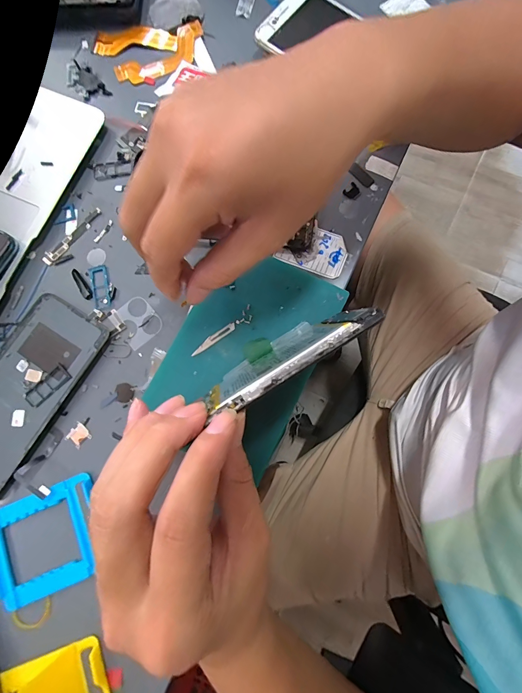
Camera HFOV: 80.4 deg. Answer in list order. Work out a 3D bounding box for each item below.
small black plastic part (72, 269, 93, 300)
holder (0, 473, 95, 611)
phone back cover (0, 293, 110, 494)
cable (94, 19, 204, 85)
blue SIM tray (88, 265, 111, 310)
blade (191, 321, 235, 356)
[{"bbox_3d":[-0.156,-0.054,0.268,0.008,0.004,0.031,-32,80,-6],"label":"small black plastic part"},{"bbox_3d":[-0.159,0.144,0.228,0.084,0.009,0.071,-22,79,-4],"label":"holder"},{"bbox_3d":[-0.196,0.036,0.251,0.074,0.006,0.156,30,81,6],"label":"phone back cover"},{"bbox_3d":[-0.112,-0.294,0.310,0.106,0.007,0.061,-6,79,-1],"label":"cable"},{"bbox_3d":[-0.139,-0.052,0.268,0.016,0.004,0.039,-17,79,-3],"label":"blue SIM tray"},{"bbox_3d":[-0.037,-0.006,0.240,0.039,0.004,0.007,-34,80,-6],"label":"blade"}]

